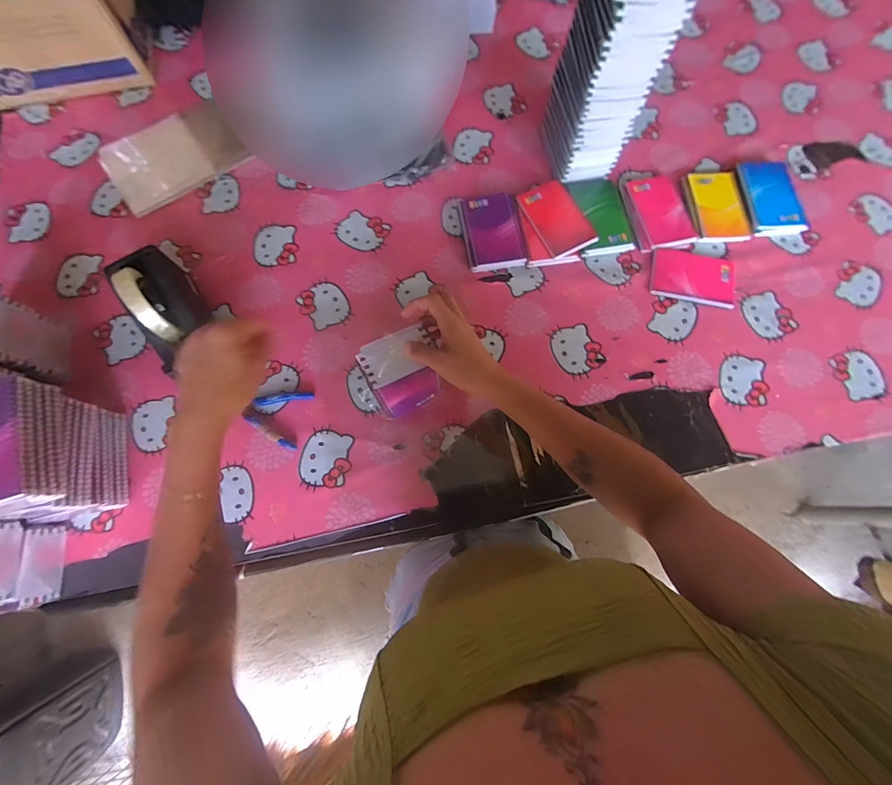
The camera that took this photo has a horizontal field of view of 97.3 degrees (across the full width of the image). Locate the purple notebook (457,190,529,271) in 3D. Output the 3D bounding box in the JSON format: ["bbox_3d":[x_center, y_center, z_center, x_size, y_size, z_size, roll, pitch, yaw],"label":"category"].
[{"bbox_3d":[0.078,-0.262,0.645,0.096,0.028,0.144,-10,74,-3],"label":"purple notebook"}]

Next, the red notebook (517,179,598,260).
[{"bbox_3d":[0.181,-0.288,0.643,0.082,0.009,0.135,-26,75,1],"label":"red notebook"}]

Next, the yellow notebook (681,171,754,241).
[{"bbox_3d":[0.460,-0.317,0.670,0.094,0.022,0.136,-5,74,-2],"label":"yellow notebook"}]

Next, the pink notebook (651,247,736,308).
[{"bbox_3d":[0.400,-0.192,0.634,0.132,0.015,0.095,12,74,3],"label":"pink notebook"}]

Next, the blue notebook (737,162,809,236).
[{"bbox_3d":[0.552,-0.329,0.661,0.088,0.011,0.130,-7,80,0],"label":"blue notebook"}]

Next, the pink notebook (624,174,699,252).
[{"bbox_3d":[0.361,-0.306,0.664,0.093,0.020,0.130,-10,74,-3],"label":"pink notebook"}]

